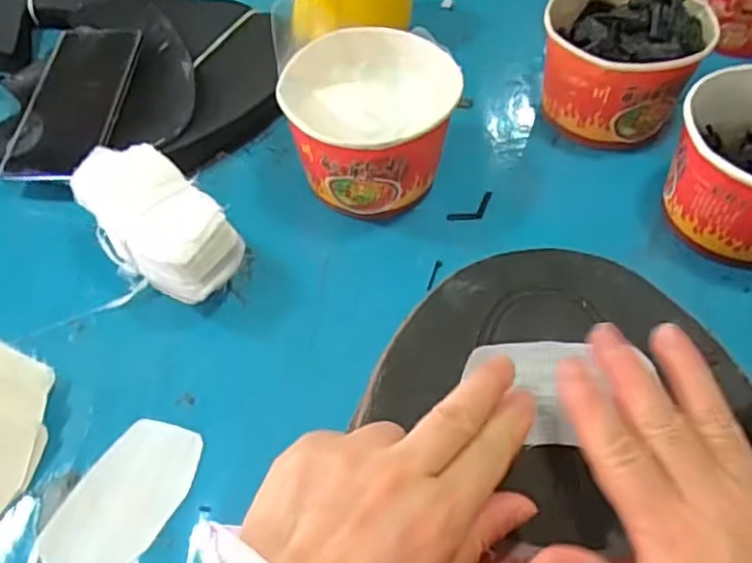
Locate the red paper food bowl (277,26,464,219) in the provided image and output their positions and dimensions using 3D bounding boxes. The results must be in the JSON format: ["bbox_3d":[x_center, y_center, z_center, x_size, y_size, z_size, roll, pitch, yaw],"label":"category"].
[{"bbox_3d":[-0.002,-0.111,0.470,0.110,0.091,0.115,0,55,0],"label":"red paper food bowl"}]

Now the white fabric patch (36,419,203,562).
[{"bbox_3d":[-0.138,0.120,0.362,0.053,0.004,0.095,26,58,14],"label":"white fabric patch"}]

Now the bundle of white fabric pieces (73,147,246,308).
[{"bbox_3d":[-0.137,-0.033,0.429,0.112,0.069,0.063,39,63,24],"label":"bundle of white fabric pieces"}]

